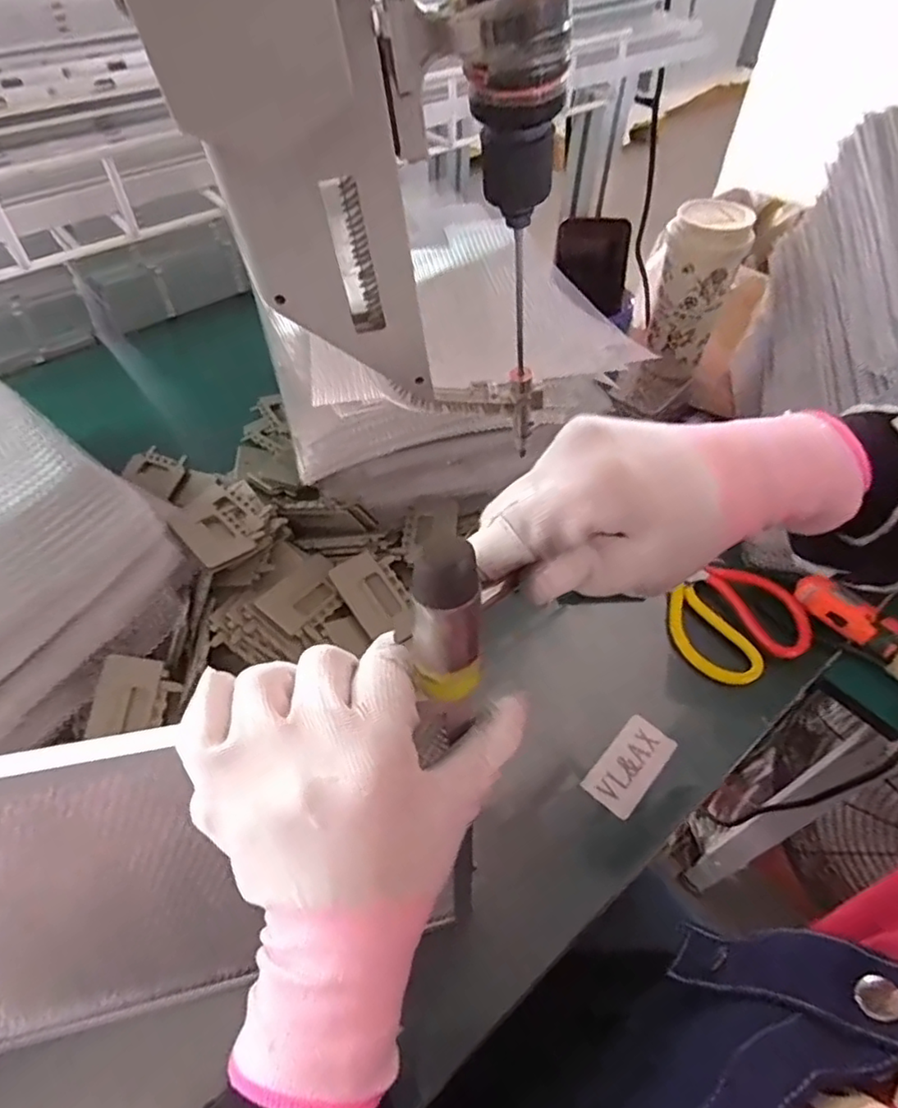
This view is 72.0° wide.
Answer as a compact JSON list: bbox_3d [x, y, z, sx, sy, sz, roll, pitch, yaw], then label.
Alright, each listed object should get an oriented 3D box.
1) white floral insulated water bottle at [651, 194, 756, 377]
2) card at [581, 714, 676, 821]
[{"bbox_3d":[0.279,-0.311,0.711,0.080,0.159,0.080,17,52,12],"label":"white floral insulated water bottle"},{"bbox_3d":[0.141,0.163,0.478,0.039,0.006,0.076,36,58,24],"label":"card"}]

